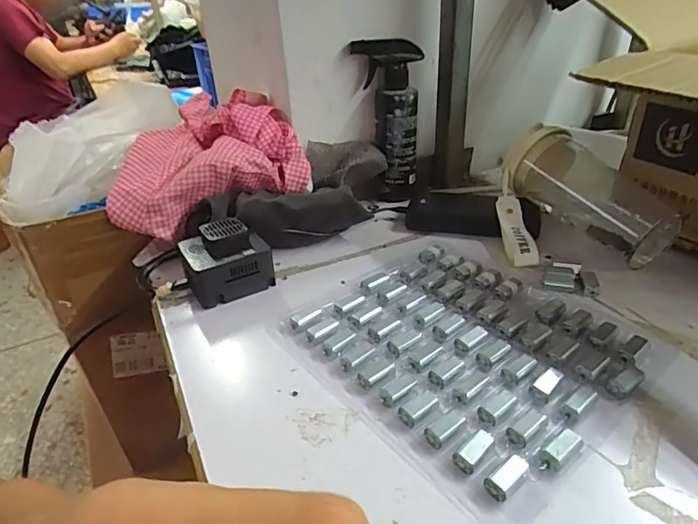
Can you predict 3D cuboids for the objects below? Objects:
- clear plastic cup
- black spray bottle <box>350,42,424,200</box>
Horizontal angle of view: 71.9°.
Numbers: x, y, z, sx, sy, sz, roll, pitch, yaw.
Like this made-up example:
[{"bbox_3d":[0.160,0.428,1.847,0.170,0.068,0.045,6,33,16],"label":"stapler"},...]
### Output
[{"bbox_3d":[0.270,-0.077,0.546,0.081,0.084,0.192,-22,54,-29],"label":"clear plastic cup"},{"bbox_3d":[0.051,-0.187,0.647,0.081,0.198,0.056,11,34,22],"label":"black spray bottle"}]

